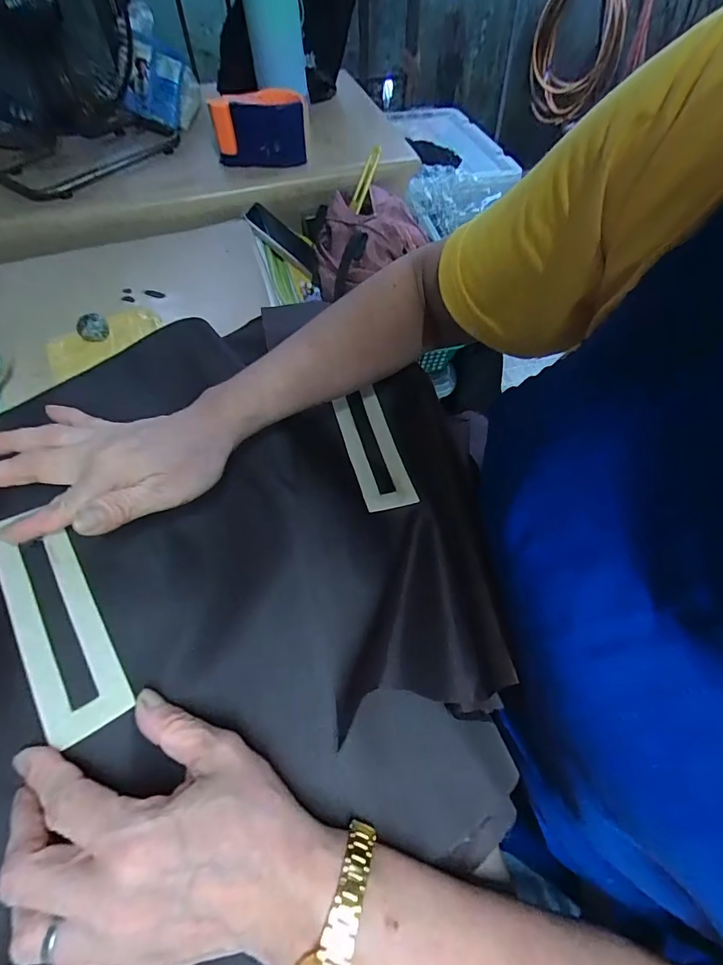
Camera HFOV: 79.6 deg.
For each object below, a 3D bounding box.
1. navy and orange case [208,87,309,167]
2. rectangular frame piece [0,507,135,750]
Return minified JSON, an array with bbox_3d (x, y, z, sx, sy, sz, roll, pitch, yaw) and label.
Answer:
[{"bbox_3d":[-0.159,-0.565,0.696,0.150,0.086,0.049,-9,59,-5],"label":"navy and orange case"},{"bbox_3d":[-0.185,0.079,0.261,0.042,0.007,0.148,-27,63,-26],"label":"rectangular frame piece"}]

